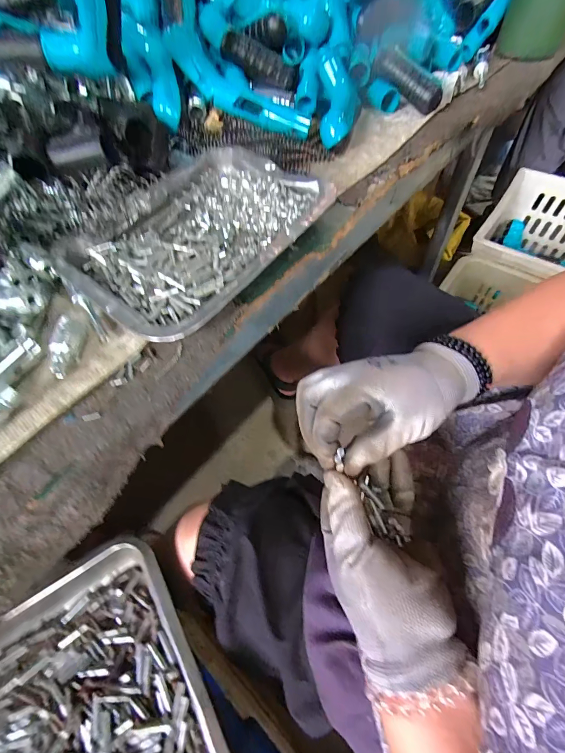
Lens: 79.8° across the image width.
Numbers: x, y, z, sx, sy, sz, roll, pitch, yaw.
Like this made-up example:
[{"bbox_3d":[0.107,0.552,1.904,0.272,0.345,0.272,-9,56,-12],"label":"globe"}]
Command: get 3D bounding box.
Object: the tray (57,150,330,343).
[{"bbox_3d":[-0.083,-0.145,0.343,0.182,0.028,0.253,27,63,18],"label":"tray"}]

